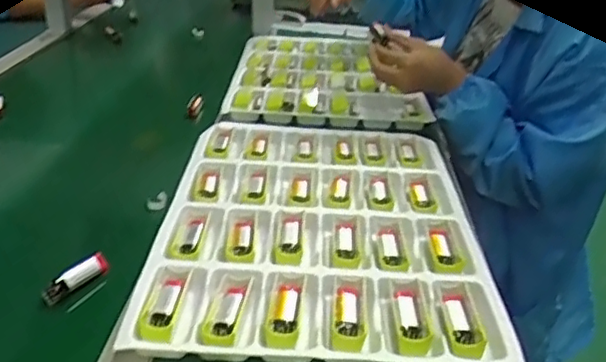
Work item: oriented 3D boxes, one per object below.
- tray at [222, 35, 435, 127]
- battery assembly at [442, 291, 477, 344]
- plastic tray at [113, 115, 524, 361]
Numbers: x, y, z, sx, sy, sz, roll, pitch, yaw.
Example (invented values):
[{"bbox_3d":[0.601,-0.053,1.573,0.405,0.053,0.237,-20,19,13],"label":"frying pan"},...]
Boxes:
[{"bbox_3d":[0.039,-0.192,1.115,0.297,0.034,0.442,5,26,-1],"label":"tray"},{"bbox_3d":[0.132,0.118,0.534,0.018,0.012,0.064,4,26,0],"label":"battery assembly"},{"bbox_3d":[0.019,0.030,0.684,0.308,0.030,0.452,5,26,0],"label":"plastic tray"}]

